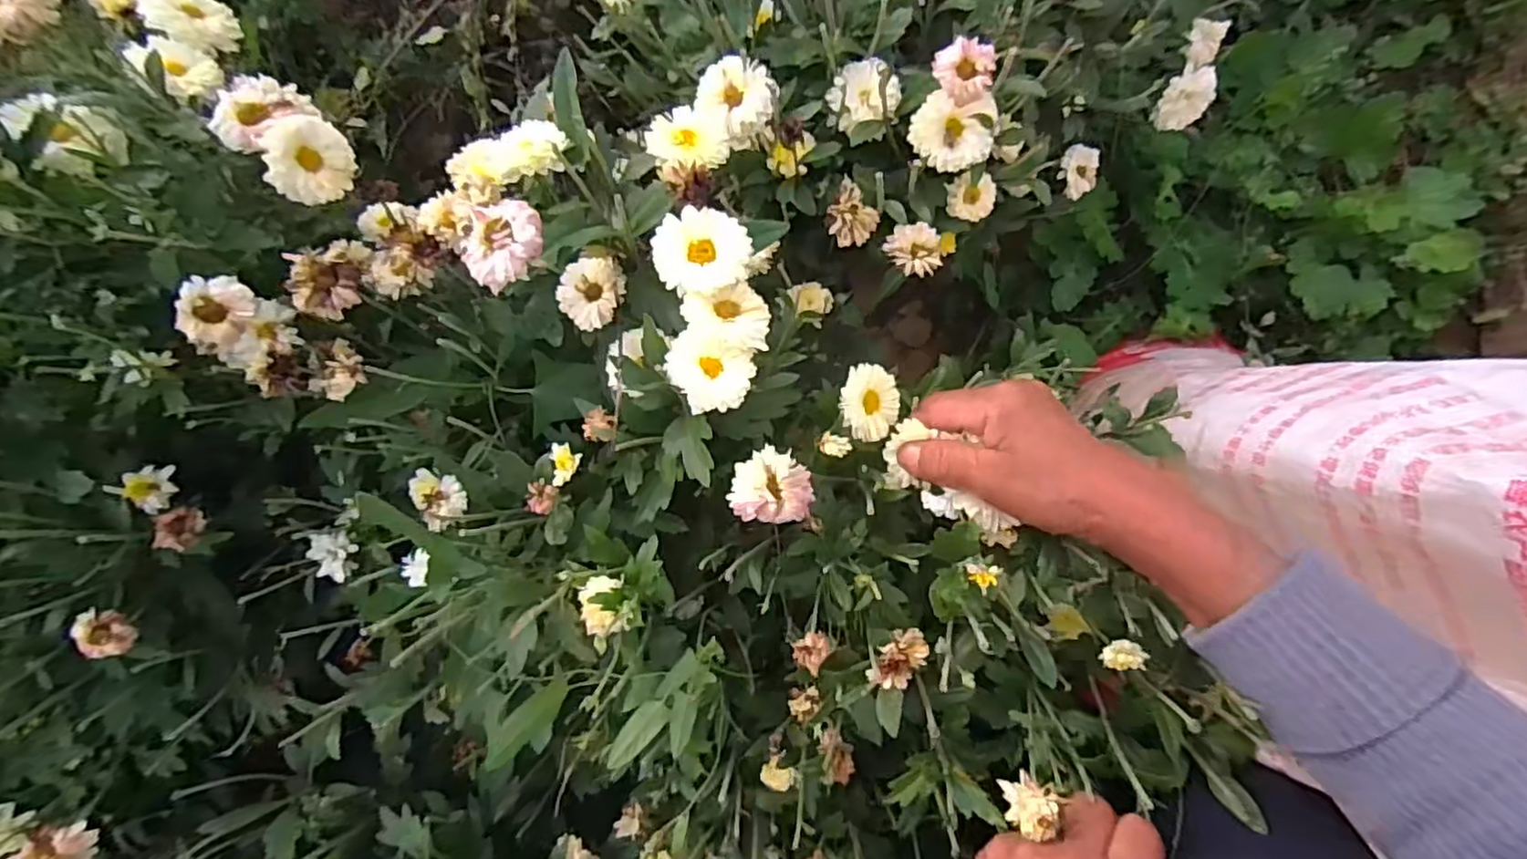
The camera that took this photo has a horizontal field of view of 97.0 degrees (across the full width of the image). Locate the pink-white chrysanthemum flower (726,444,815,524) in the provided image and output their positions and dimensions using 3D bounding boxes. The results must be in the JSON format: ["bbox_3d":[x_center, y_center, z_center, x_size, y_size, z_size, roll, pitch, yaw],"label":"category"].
[{"bbox_3d":[0.003,0.026,0.317,0.038,0.014,0.035,-6,84,7],"label":"pink-white chrysanthemum flower"}]

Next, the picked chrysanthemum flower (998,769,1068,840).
[{"bbox_3d":[0.117,0.166,0.299,0.023,0.013,0.021,15,87,9],"label":"picked chrysanthemum flower"}]

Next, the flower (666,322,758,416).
[{"bbox_3d":[-0.025,-0.029,0.320,0.036,0.014,0.041,-36,81,3],"label":"flower"}]

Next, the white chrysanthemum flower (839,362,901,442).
[{"bbox_3d":[0.052,-0.014,0.353,0.036,0.017,0.038,-1,92,-33],"label":"white chrysanthemum flower"}]

